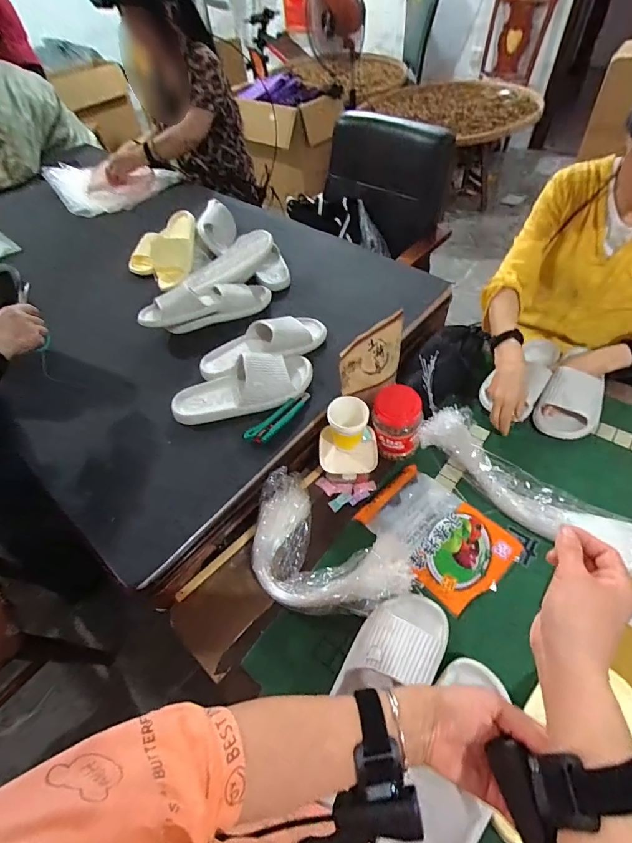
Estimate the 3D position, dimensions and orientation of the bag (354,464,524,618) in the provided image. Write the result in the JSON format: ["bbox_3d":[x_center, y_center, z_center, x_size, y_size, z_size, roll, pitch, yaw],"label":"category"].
[{"bbox_3d":[0.215,0.197,0.705,0.173,0.023,0.239,-39,59,-21],"label":"bag"}]

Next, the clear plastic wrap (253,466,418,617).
[{"bbox_3d":[0.005,0.223,0.679,0.299,0.052,0.204,32,62,26],"label":"clear plastic wrap"}]

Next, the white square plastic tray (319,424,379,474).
[{"bbox_3d":[0.064,0.057,0.769,0.110,0.016,0.102,-2,53,4],"label":"white square plastic tray"}]

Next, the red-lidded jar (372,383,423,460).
[{"bbox_3d":[0.158,0.004,0.765,0.092,0.133,0.080,-4,53,2],"label":"red-lidded jar"}]

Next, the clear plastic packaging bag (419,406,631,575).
[{"bbox_3d":[0.385,0.114,0.728,0.118,0.045,0.422,-36,58,-20],"label":"clear plastic packaging bag"}]

